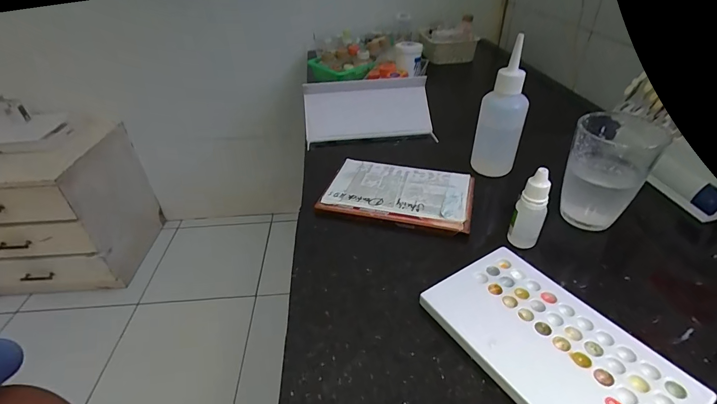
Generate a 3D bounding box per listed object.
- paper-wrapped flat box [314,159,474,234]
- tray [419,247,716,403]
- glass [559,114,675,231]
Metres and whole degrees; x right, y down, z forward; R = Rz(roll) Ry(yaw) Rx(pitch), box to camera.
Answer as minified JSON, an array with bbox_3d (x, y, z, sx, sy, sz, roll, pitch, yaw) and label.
[{"bbox_3d":[0.042,-0.011,0.383,0.148,0.014,0.086,8,40,15],"label":"paper-wrapped flat box"},{"bbox_3d":[0.127,0.095,0.244,0.095,0.009,0.150,-25,42,-24],"label":"tray"},{"bbox_3d":[0.224,-0.028,0.328,0.065,0.091,0.061,18,43,26],"label":"glass"}]

